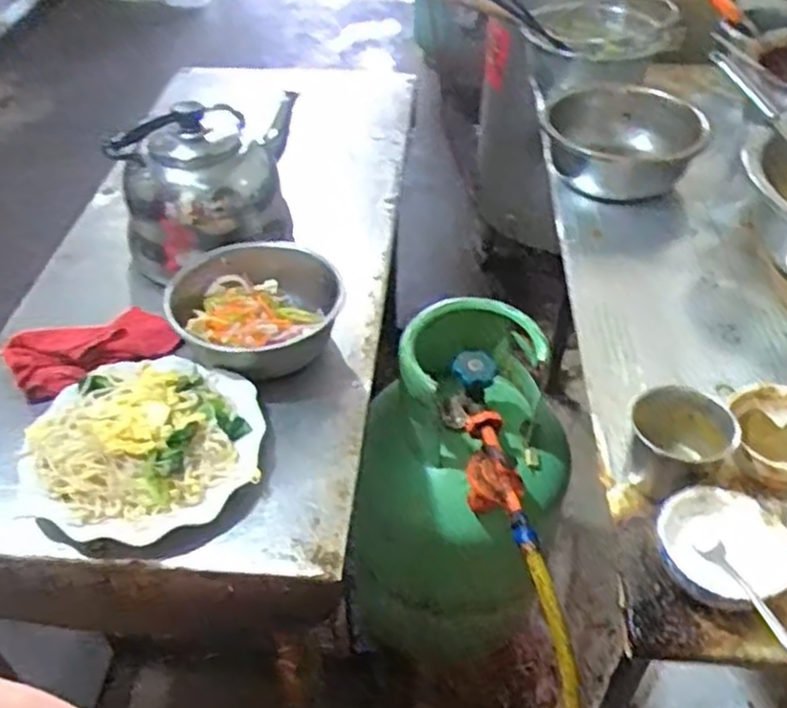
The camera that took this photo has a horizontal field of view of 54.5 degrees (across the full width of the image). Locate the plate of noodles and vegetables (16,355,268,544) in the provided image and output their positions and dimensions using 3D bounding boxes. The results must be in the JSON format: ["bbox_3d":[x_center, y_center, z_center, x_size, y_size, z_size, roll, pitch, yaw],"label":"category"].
[{"bbox_3d":[-0.247,0.084,0.764,0.220,0.045,0.212,0,45,0],"label":"plate of noodles and vegetables"}]

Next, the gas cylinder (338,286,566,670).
[{"bbox_3d":[0.091,0.226,1.127,0.269,0.581,0.304,18,47,18],"label":"gas cylinder"}]

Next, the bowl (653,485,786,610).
[{"bbox_3d":[0.283,0.174,0.666,0.101,0.047,0.106,0,45,0],"label":"bowl"}]

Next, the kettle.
[{"bbox_3d":[-0.228,-0.223,0.987,0.244,0.174,0.169,-15,46,-14],"label":"kettle"}]

